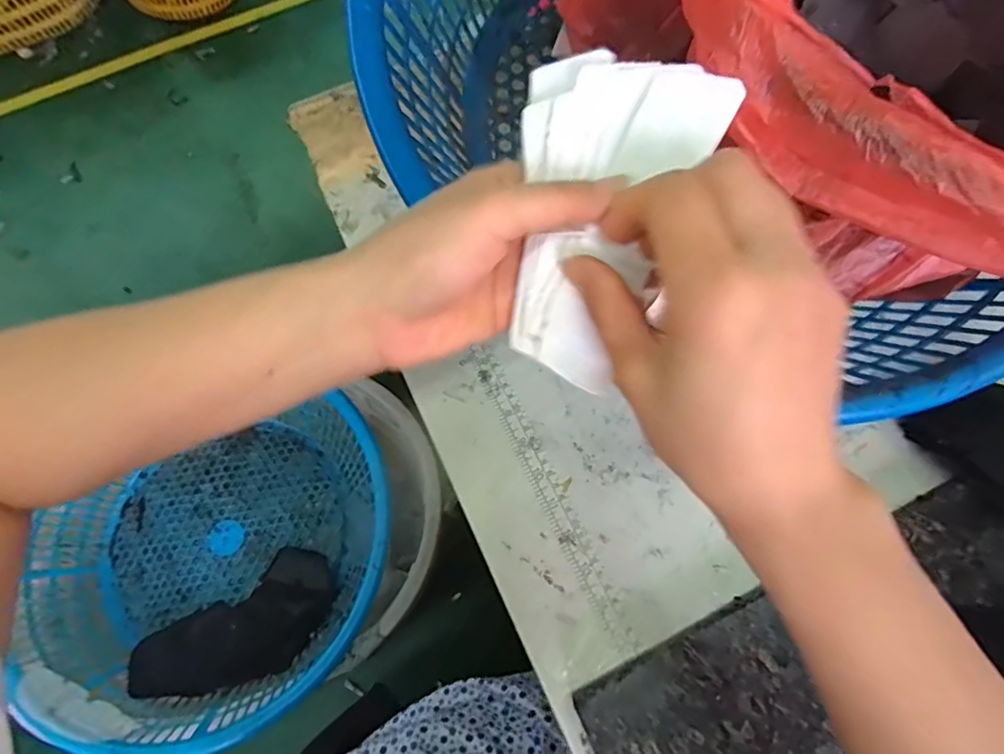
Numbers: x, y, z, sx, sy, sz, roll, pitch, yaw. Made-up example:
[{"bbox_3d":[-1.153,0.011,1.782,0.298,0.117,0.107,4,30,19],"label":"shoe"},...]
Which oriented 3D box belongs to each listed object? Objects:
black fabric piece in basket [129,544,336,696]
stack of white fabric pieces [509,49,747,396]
[{"bbox_3d":[-0.373,0.368,0.806,0.288,0.057,0.142,-31,70,-11],"label":"black fabric piece in basket"},{"bbox_3d":[0.037,-0.067,0.246,0.079,0.016,0.131,21,104,10],"label":"stack of white fabric pieces"}]

